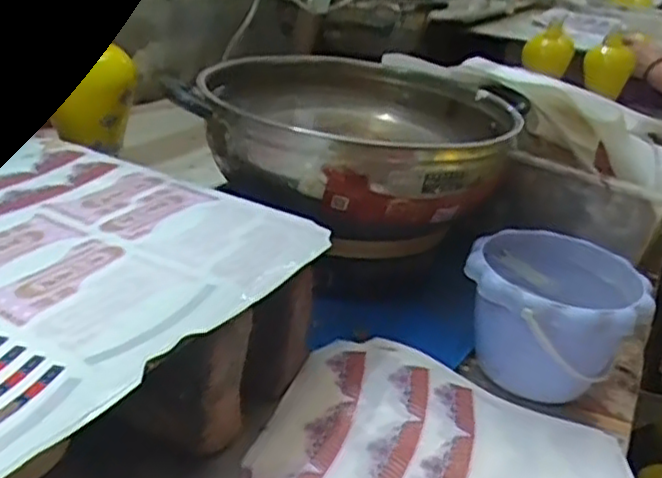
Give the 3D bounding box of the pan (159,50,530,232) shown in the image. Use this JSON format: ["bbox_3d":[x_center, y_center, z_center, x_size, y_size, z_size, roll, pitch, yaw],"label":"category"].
[{"bbox_3d":[0.014,-0.127,0.780,0.360,0.103,0.383,15,27,8],"label":"pan"}]

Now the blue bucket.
[{"bbox_3d":[0.198,0.074,0.650,0.149,0.116,0.157,6,26,-3],"label":"blue bucket"}]

